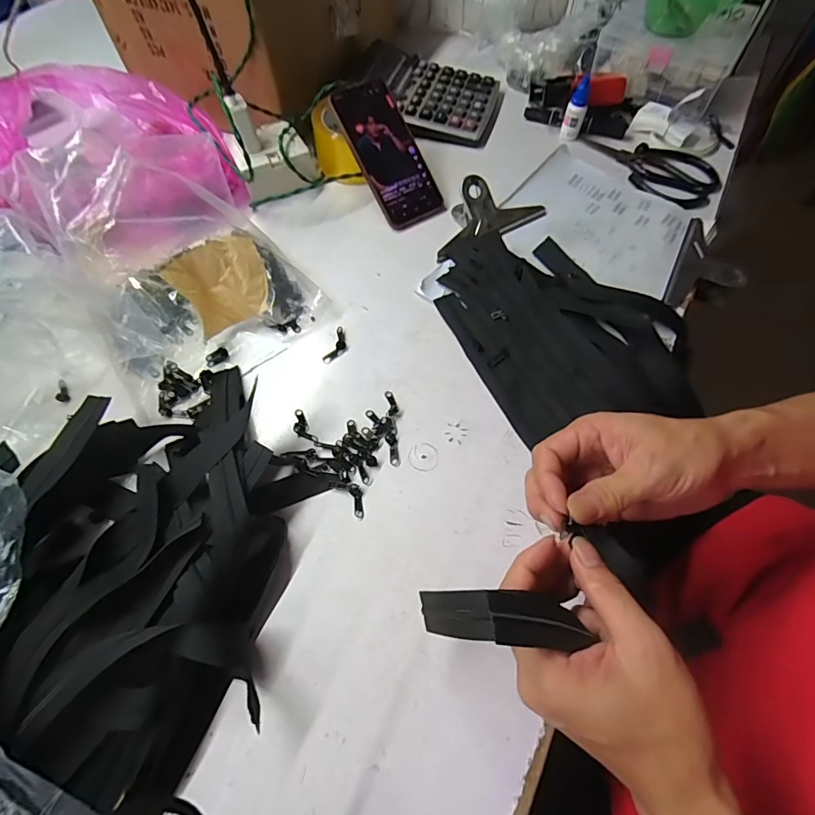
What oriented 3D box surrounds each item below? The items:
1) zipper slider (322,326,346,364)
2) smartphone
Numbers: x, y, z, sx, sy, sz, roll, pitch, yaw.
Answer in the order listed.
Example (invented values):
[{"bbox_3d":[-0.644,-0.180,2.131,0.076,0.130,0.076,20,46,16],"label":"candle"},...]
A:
[{"bbox_3d":[-0.070,-0.061,0.443,0.015,0.004,0.042,17,63,10],"label":"zipper slider"},{"bbox_3d":[-0.024,-0.298,0.523,0.074,0.015,0.171,-30,98,-15],"label":"smartphone"}]

